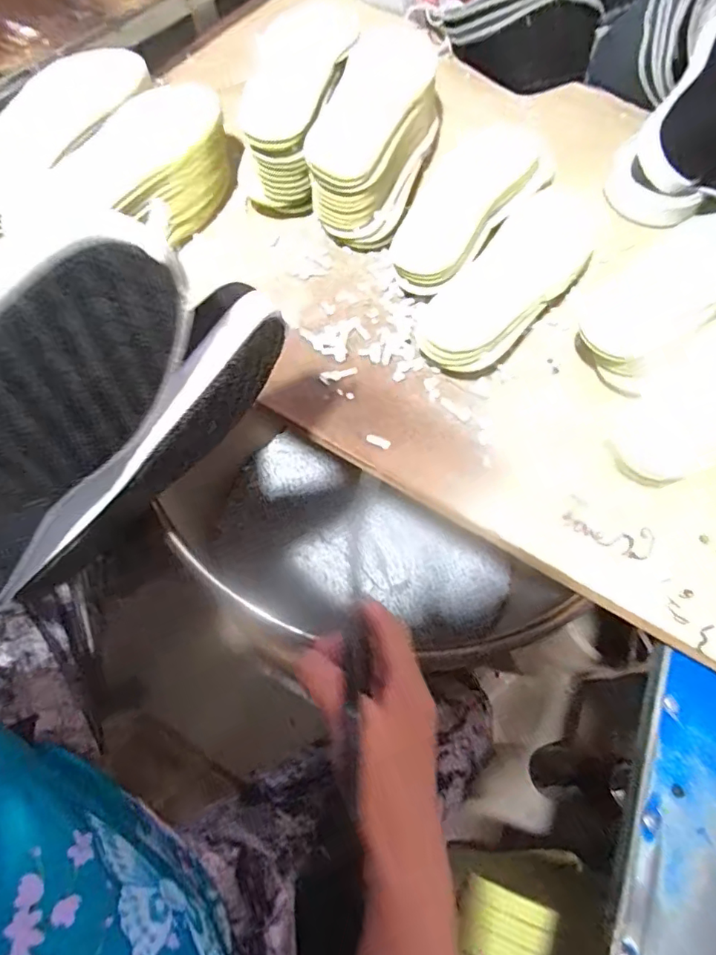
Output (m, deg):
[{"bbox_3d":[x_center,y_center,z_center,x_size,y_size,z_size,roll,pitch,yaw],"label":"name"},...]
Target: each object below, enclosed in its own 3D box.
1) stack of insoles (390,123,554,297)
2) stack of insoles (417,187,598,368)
[{"bbox_3d":[0.109,-0.274,0.525,0.093,0.042,0.235,37,71,11],"label":"stack of insoles"},{"bbox_3d":[0.147,-0.187,0.493,0.089,0.037,0.238,39,71,13],"label":"stack of insoles"}]

